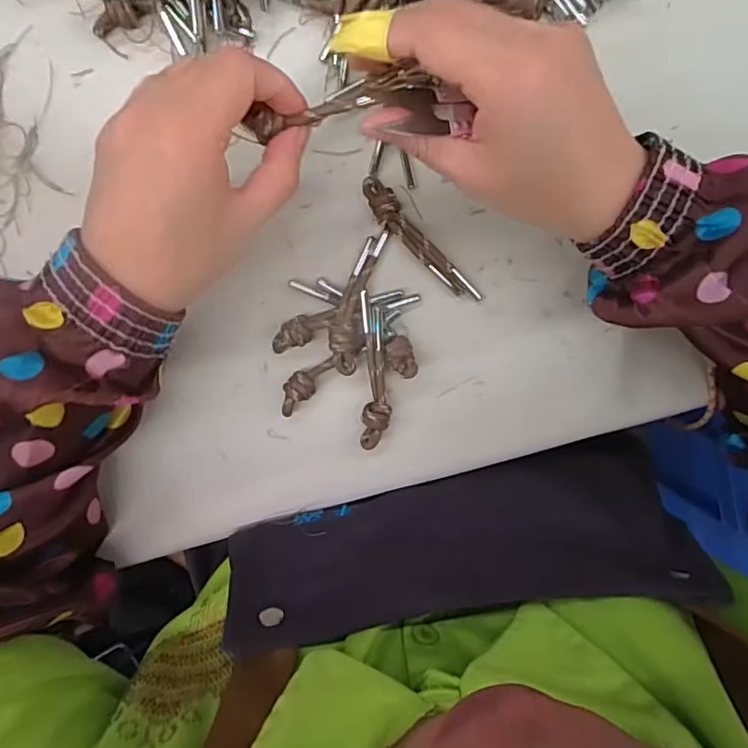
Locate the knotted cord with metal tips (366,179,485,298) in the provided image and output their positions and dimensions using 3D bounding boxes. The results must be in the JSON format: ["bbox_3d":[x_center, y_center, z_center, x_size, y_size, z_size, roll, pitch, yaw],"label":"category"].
[{"bbox_3d":[0.025,-0.073,0.305,0.016,0.015,0.087,-41,93,8],"label":"knotted cord with metal tips"}]

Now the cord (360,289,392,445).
[{"bbox_3d":[0.001,-0.001,0.309,0.016,0.013,0.087,0,98,4],"label":"cord"}]

